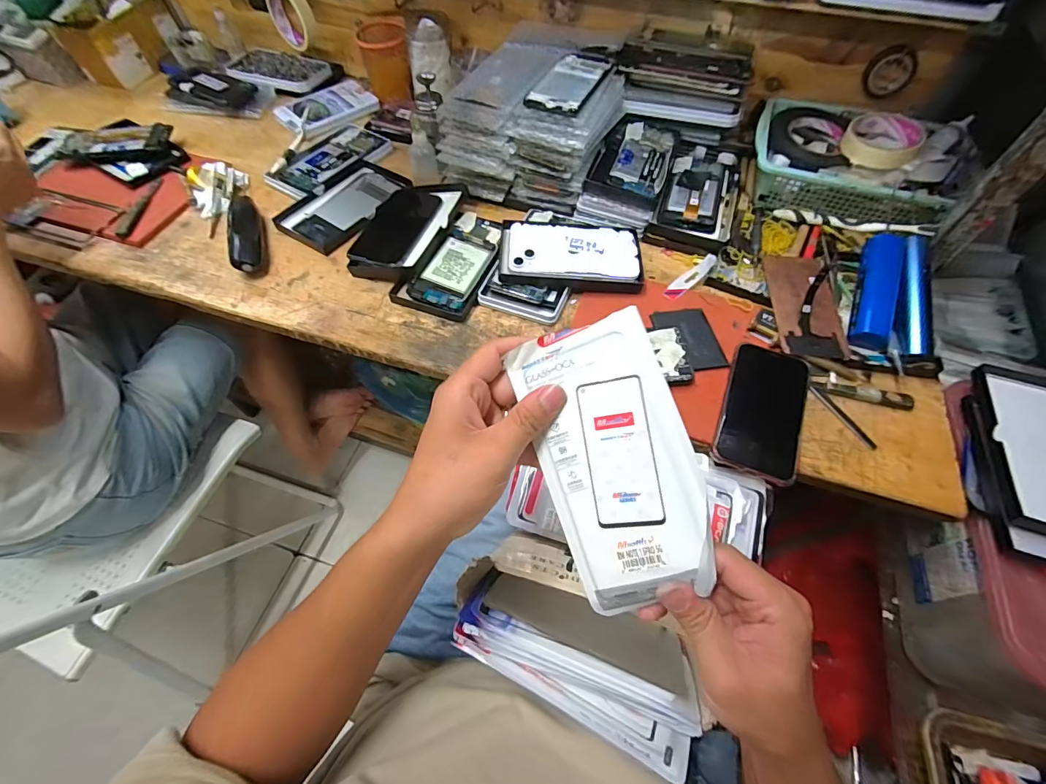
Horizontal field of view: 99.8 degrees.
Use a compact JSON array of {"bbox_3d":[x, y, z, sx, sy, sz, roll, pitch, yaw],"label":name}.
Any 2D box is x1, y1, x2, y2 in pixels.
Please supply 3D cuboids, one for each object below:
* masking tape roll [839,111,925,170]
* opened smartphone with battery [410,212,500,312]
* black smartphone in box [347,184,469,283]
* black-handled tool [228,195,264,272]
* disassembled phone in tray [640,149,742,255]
[{"bbox_3d":[0.481,-0.336,0.593,0.090,0.036,0.084,31,63,18],"label":"masking tape roll"},{"bbox_3d":[-0.077,-0.168,0.559,0.068,0.008,0.159,24,60,4],"label":"opened smartphone with battery"},{"bbox_3d":[-0.151,-0.226,0.587,0.115,0.023,0.188,15,60,9],"label":"black smartphone in box"},{"bbox_3d":[-0.363,-0.209,0.576,0.034,0.028,0.142,-18,60,-11],"label":"black-handled tool"},{"bbox_3d":[0.249,-0.277,0.619,0.099,0.042,0.207,21,61,12],"label":"disassembled phone in tray"}]

